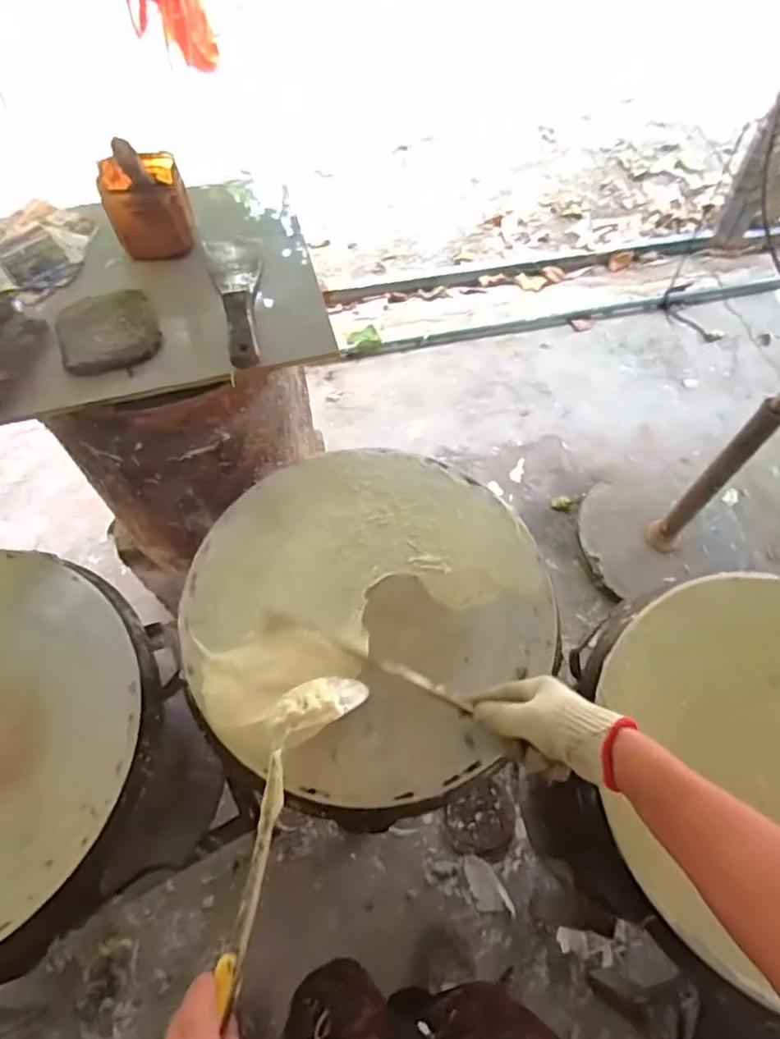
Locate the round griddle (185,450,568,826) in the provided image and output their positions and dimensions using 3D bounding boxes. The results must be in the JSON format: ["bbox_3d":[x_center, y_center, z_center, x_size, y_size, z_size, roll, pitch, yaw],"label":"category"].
[{"bbox_3d":[-0.021,0.091,0.645,0.377,0.047,0.377,0,62,-1],"label":"round griddle"}]

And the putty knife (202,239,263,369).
[{"bbox_3d":[-0.177,-0.272,0.733,0.068,0.019,0.227,-13,63,-8],"label":"putty knife"}]

